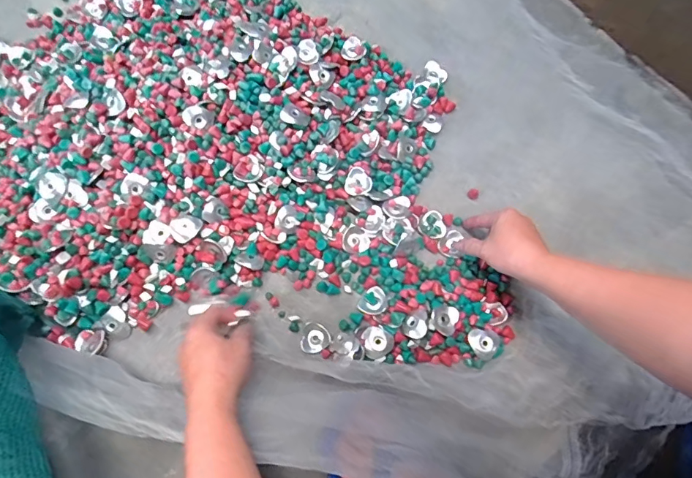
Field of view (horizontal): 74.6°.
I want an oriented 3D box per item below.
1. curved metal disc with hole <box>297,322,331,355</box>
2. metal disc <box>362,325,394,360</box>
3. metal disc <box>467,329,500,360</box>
[{"bbox_3d":[-0.038,0.118,0.538,0.036,0.006,0.035,30,74,7],"label":"curved metal disc with hole"},{"bbox_3d":[0.037,0.120,0.528,0.035,0.010,0.037,-11,74,-5],"label":"metal disc"},{"bbox_3d":[0.160,0.121,0.533,0.035,0.004,0.033,-5,70,15],"label":"metal disc"}]

